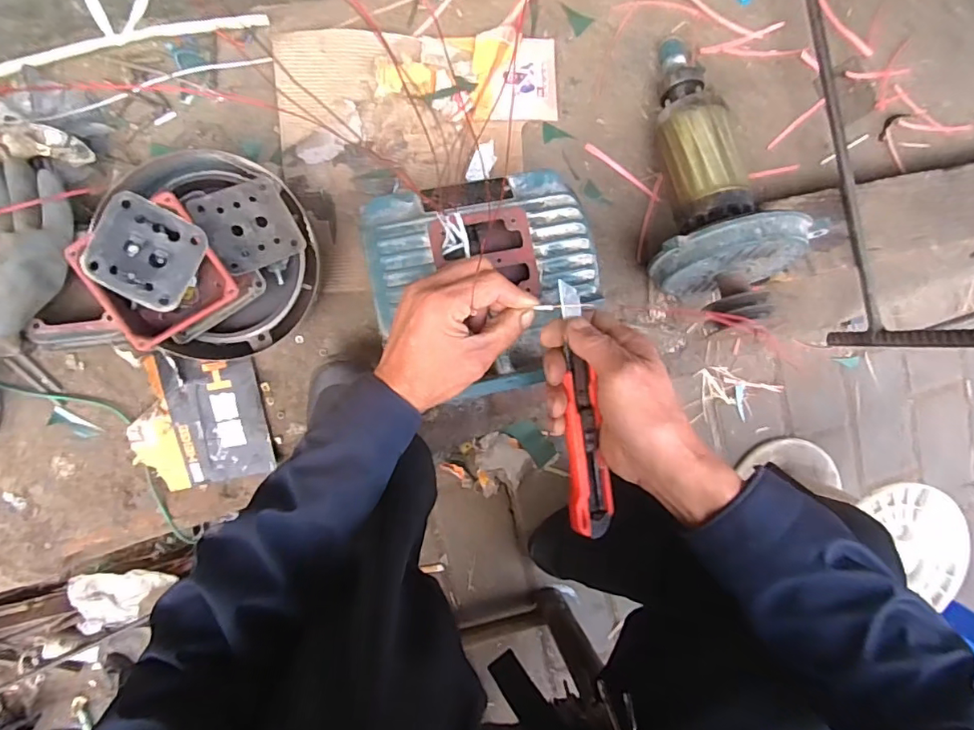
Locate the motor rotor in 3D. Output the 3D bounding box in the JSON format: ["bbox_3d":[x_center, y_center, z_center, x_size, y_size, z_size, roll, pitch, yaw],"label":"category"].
[{"bbox_3d":[0.246,-0.213,0.566,0.157,0.136,0.354,-5,76,-8],"label":"motor rotor"}]

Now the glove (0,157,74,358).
[{"bbox_3d":[-0.452,-0.100,0.492,0.097,0.050,0.189,6,94,-9],"label":"glove"}]

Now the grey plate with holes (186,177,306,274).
[{"bbox_3d":[-0.226,-0.131,0.494,0.079,0.008,0.077,-29,97,-25],"label":"grey plate with holes"}]

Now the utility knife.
[{"bbox_3d":[0.072,0.035,0.393,0.034,0.013,0.188,-6,92,-8],"label":"utility knife"}]

